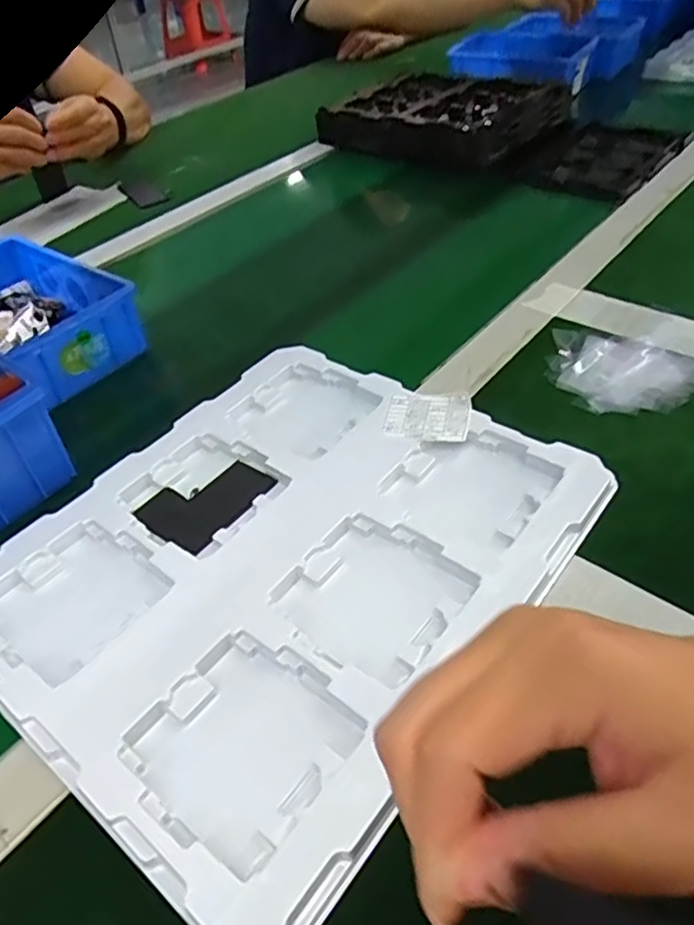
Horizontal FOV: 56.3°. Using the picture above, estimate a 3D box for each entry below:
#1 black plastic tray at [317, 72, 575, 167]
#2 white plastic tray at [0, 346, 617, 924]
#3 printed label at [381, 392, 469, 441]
[{"bbox_3d":[0.127,-0.476,0.877,0.290,0.056,0.196,23,52,27],"label":"black plastic tray"},{"bbox_3d":[-0.039,0.048,0.384,0.273,0.017,0.315,28,54,29],"label":"white plastic tray"},{"bbox_3d":[0.056,-0.033,0.454,0.057,0.010,0.047,8,46,14],"label":"printed label"}]

